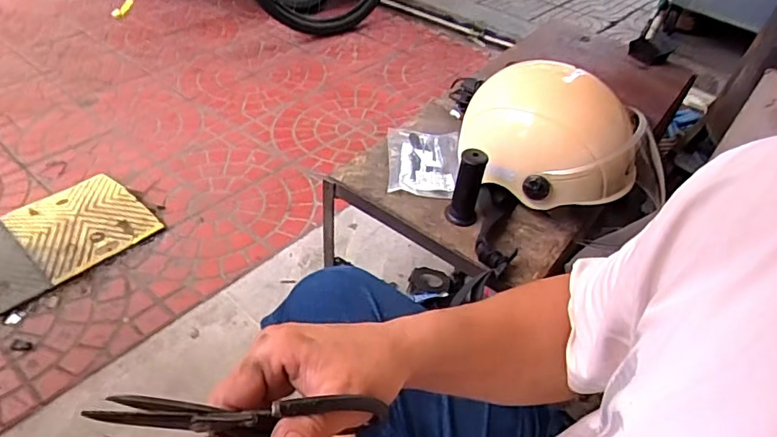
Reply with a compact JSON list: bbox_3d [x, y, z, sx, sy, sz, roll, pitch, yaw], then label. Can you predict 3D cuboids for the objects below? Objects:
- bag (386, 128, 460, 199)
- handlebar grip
[{"bbox_3d":[0.056,-0.094,0.833,0.110,0.019,0.158,6,45,-4],"label":"bag"},{"bbox_3d":[0.105,-0.039,0.716,0.041,0.107,0.043,12,45,2],"label":"handlebar grip"}]

